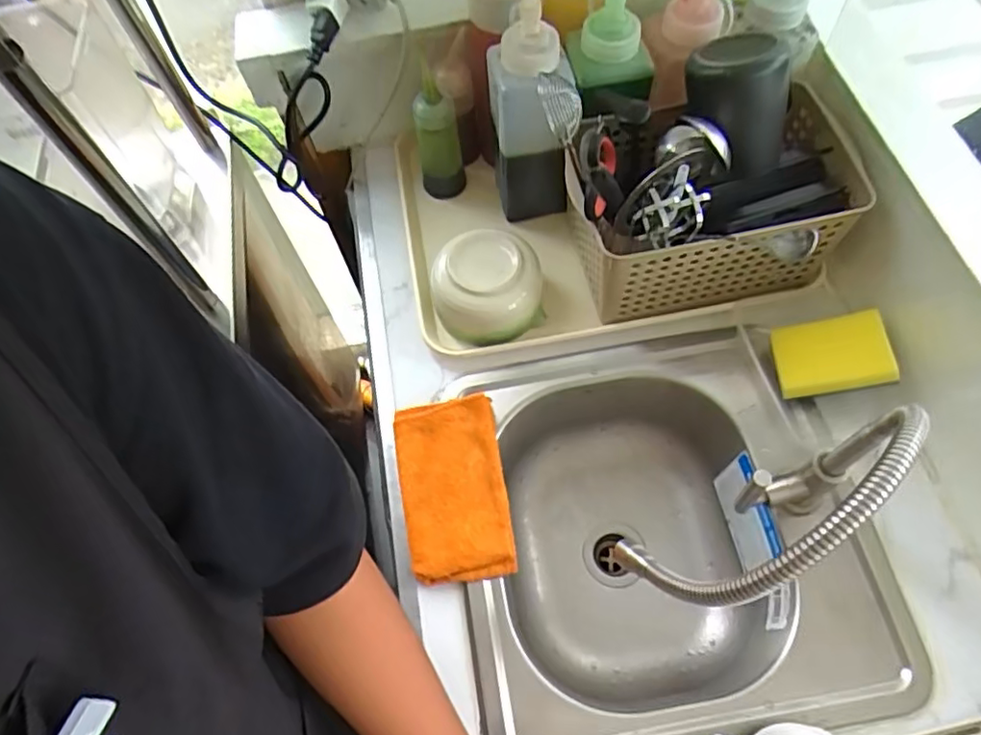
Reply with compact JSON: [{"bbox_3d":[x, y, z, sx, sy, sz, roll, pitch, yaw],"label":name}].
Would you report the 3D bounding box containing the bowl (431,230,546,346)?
[{"bbox_3d":[-0.004,-0.085,0.677,0.119,0.087,0.101,-2,64,3],"label":"bowl"}]

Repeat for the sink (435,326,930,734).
[{"bbox_3d":[0.174,0.178,0.660,0.368,0.163,0.378,-10,64,-1],"label":"sink"}]

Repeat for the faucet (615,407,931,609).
[{"bbox_3d":[0.200,0.108,0.447,0.196,0.229,0.070,-26,65,-9],"label":"faucet"}]

